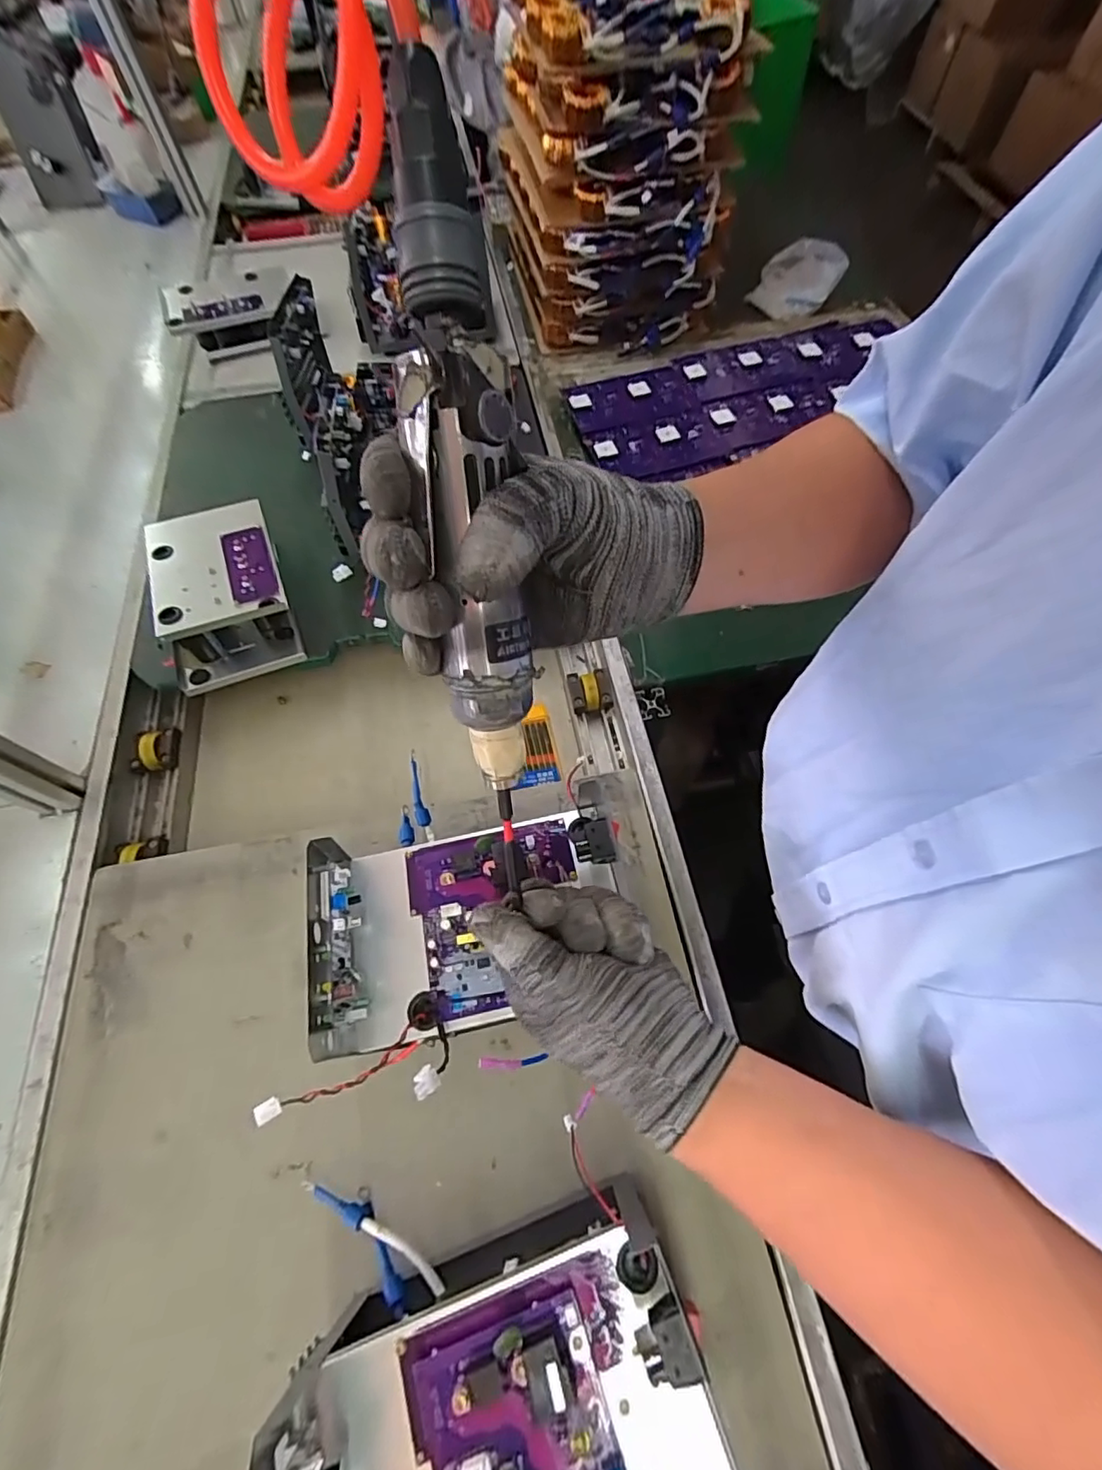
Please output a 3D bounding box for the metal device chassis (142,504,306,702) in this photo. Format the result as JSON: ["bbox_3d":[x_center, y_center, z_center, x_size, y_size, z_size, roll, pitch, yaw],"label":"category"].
[{"bbox_3d":[-0.423,-0.184,0.730,0.157,0.072,0.242,-22,64,-7],"label":"metal device chassis"}]

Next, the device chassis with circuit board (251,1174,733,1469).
[{"bbox_3d":[-0.019,0.425,0.349,0.240,0.172,0.153,-19,64,-6],"label":"device chassis with circuit board"}]

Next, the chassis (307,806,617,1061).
[{"bbox_3d":[-0.061,0.142,0.435,0.236,0.064,0.148,-11,63,-2],"label":"chassis"}]

